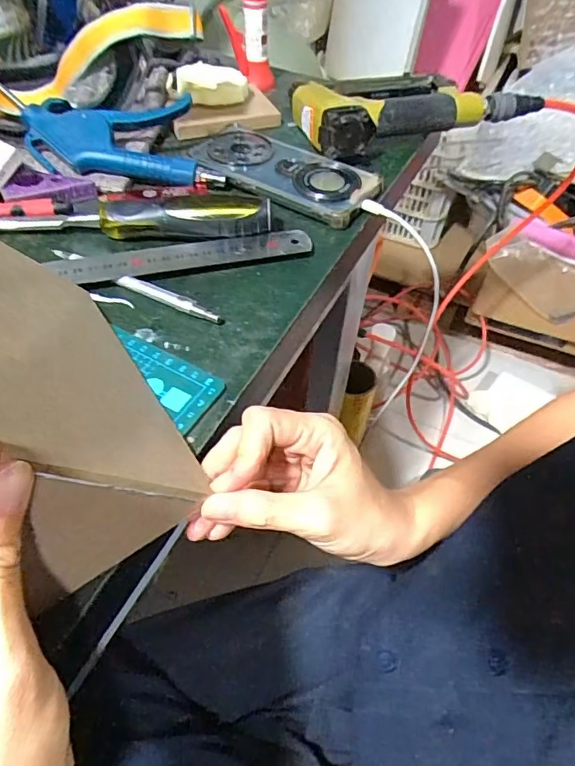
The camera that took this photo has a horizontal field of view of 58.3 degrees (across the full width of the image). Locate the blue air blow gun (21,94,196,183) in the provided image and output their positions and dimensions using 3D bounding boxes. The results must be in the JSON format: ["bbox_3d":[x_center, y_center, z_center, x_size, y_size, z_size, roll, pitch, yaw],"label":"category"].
[{"bbox_3d":[-0.147,-0.212,0.441,0.158,0.036,0.069,4,51,1],"label":"blue air blow gun"}]

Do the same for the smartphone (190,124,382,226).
[{"bbox_3d":[-0.003,-0.188,0.451,0.160,0.014,0.084,30,56,21],"label":"smartphone"}]

